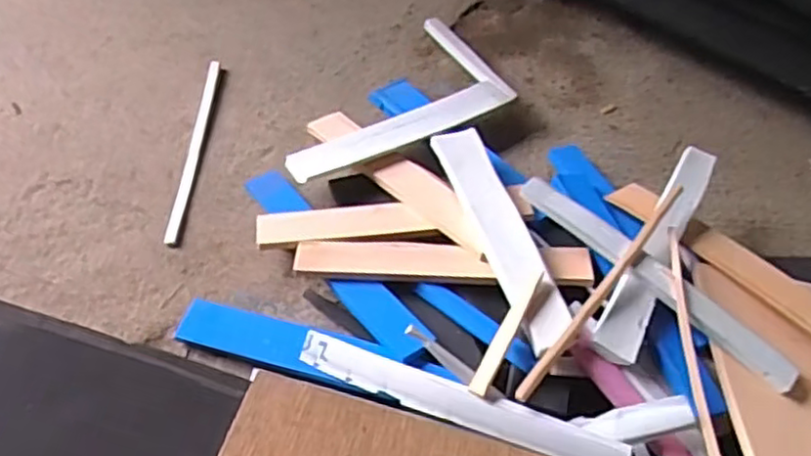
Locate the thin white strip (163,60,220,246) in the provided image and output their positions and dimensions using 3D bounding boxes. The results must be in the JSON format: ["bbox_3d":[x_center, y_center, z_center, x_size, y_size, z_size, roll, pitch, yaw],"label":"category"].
[{"bbox_3d":[-0.244,-0.097,0.793,0.015,0.007,0.284,2,52,-3],"label":"thin white strip"}]

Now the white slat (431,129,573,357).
[{"bbox_3d":[0.088,-0.003,0.665,0.047,0.015,0.271,-26,53,7],"label":"white slat"}]

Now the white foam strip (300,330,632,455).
[{"bbox_3d":[0.042,0.145,0.574,0.283,0.006,0.031,16,70,16],"label":"white foam strip"}]

